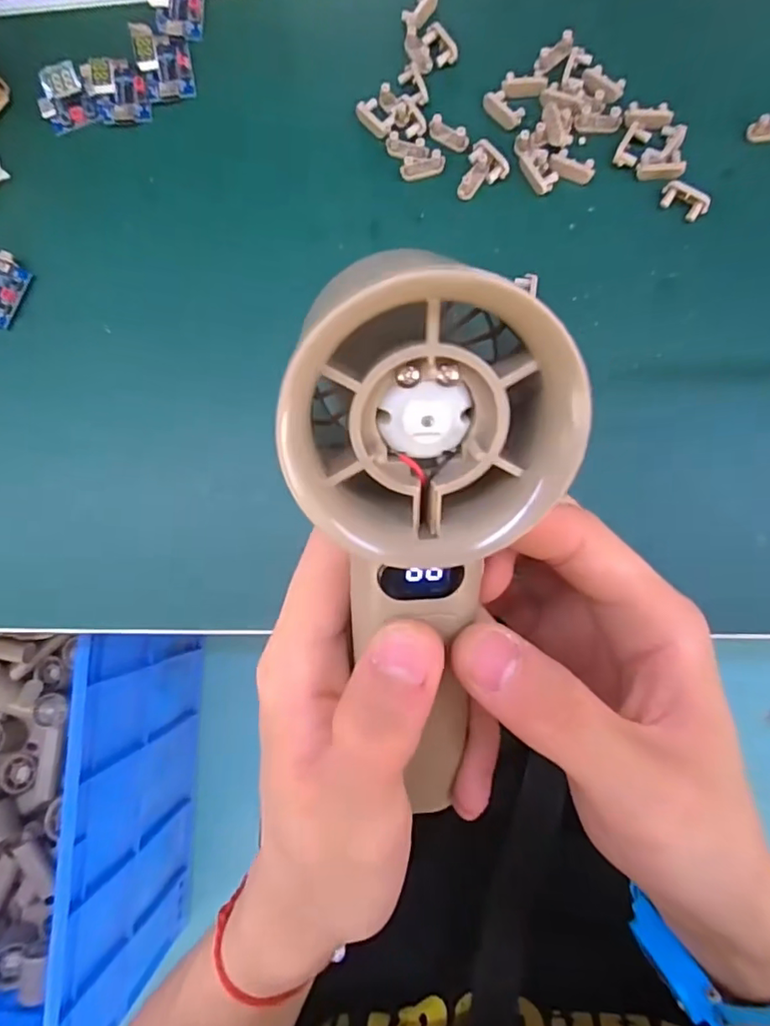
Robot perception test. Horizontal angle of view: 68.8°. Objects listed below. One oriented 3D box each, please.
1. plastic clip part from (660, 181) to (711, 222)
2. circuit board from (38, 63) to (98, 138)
[{"bbox_3d":[0.125,-0.131,0.235,0.020,0.005,0.010,31,87,8],"label":"plastic clip part"},{"bbox_3d":[-0.150,-0.193,0.262,0.025,0.017,0.017,-16,83,3],"label":"circuit board"}]

